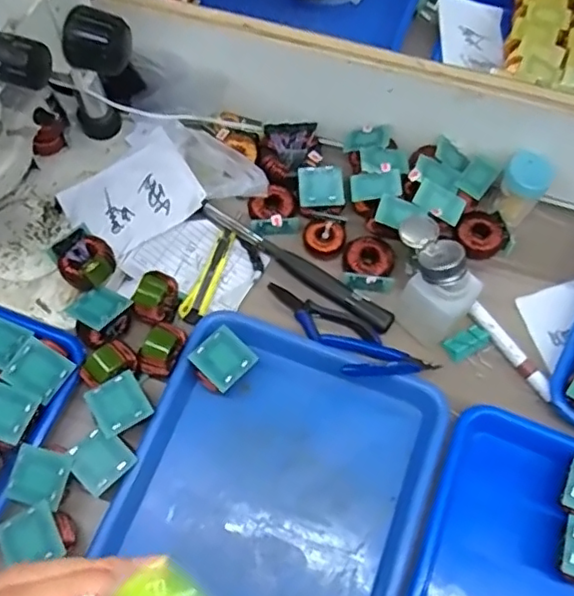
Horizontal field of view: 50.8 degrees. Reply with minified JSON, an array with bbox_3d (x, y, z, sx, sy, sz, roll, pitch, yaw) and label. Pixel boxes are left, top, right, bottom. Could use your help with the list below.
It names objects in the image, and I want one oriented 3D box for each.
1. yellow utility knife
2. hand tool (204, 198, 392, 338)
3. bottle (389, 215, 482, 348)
[{"bbox_3d":[-0.079,-0.023,0.612,0.024,0.016,0.112,17,66,7],"label":"yellow utility knife"},{"bbox_3d":[0.006,-0.033,0.623,0.230,0.022,0.024,33,69,13],"label":"hand tool"},{"bbox_3d":[0.129,-0.017,0.557,0.058,0.093,0.094,-33,70,-14],"label":"bottle"}]

